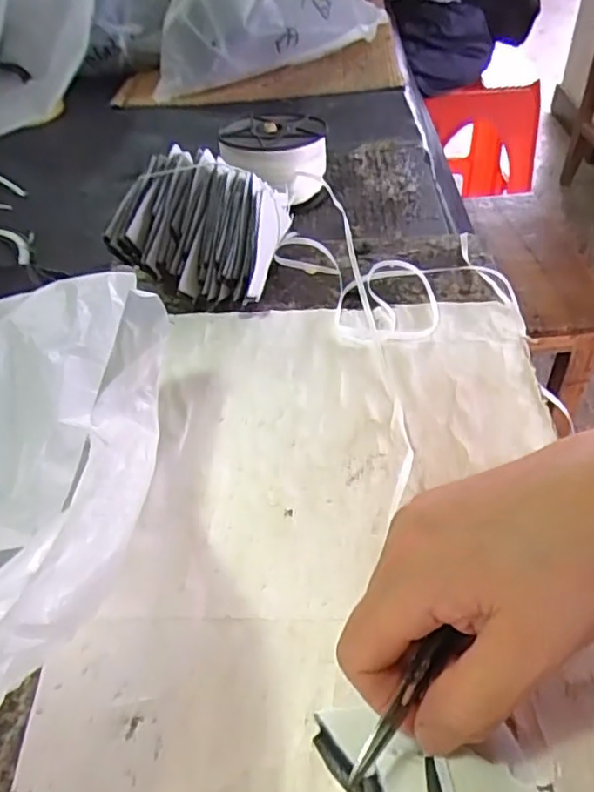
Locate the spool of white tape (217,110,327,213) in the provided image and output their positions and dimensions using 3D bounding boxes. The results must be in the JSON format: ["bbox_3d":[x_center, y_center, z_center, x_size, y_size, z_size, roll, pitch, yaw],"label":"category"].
[{"bbox_3d":[-0.019,-0.204,0.554,0.091,0.068,0.084,-10,46,-5],"label":"spool of white tape"}]

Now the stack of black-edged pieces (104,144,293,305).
[{"bbox_3d":[-0.065,-0.117,0.450,0.110,0.084,0.093,12,48,15],"label":"stack of black-edged pieces"}]

